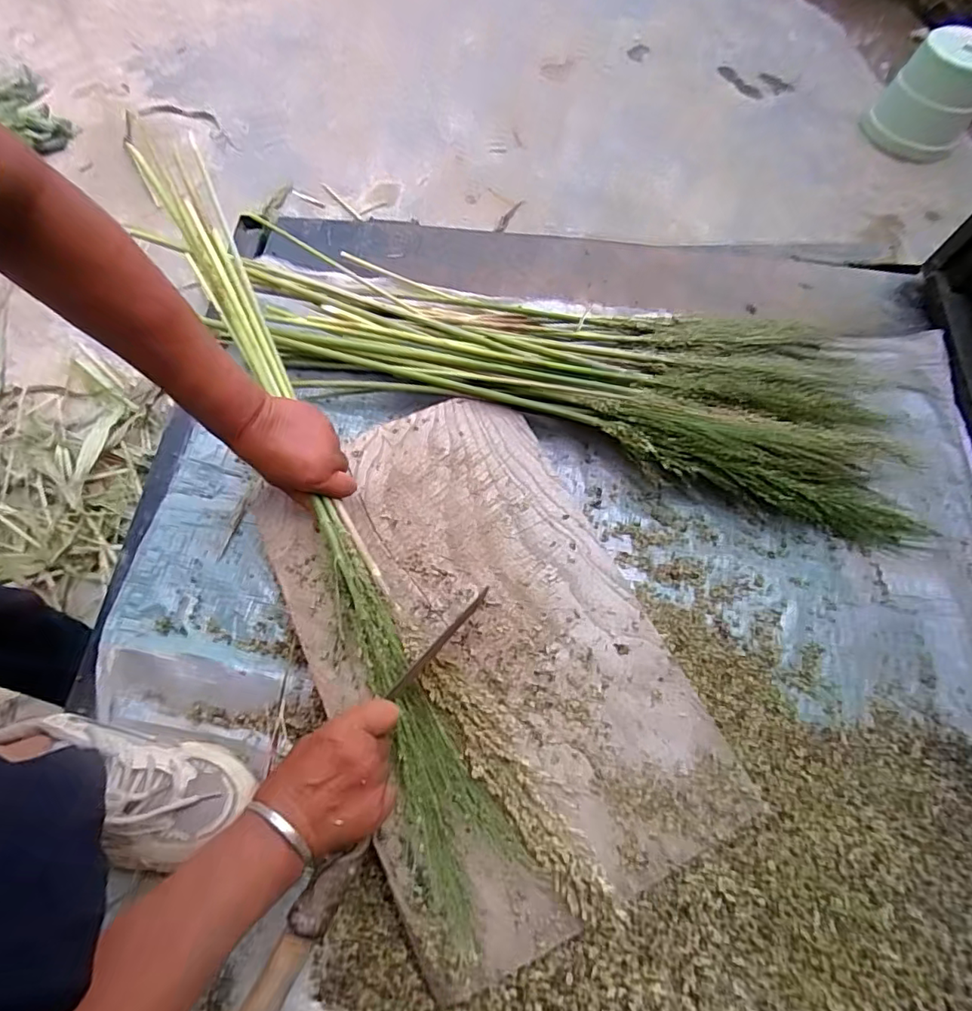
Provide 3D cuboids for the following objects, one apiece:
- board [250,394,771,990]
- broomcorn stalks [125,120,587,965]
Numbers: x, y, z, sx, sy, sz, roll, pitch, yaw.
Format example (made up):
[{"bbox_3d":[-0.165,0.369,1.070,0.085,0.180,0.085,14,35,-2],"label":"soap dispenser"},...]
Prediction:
[{"bbox_3d":[-0.004,0.116,0.498,0.300,0.025,0.476,-25,71,-12],"label":"board"},{"bbox_3d":[-0.159,-0.020,0.497,0.105,0.052,0.802,-24,80,-12],"label":"broomcorn stalks"}]

